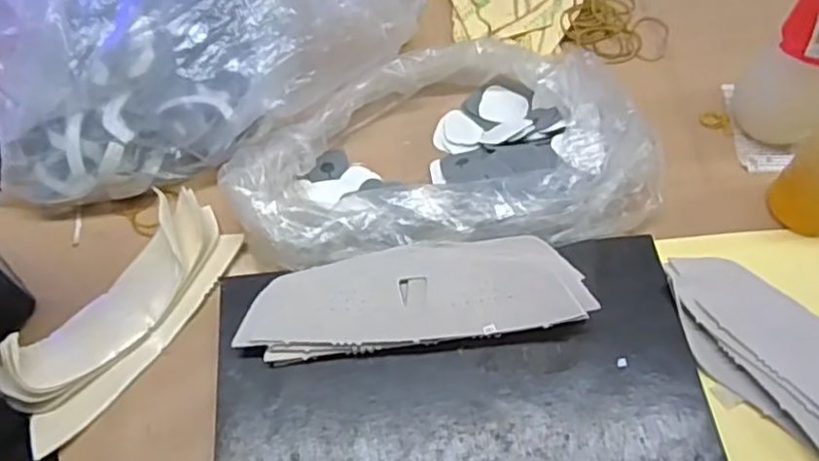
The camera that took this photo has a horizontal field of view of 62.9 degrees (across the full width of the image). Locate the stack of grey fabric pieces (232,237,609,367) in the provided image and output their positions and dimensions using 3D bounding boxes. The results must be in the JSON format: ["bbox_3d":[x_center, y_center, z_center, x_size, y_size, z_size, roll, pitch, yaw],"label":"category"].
[{"bbox_3d":[0.002,0.042,0.434,0.213,0.033,0.066,-6,59,-1],"label":"stack of grey fabric pieces"}]

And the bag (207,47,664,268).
[{"bbox_3d":[0.027,-0.063,0.509,0.301,0.052,0.174,-4,59,0],"label":"bag"}]

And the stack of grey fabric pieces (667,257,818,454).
[{"bbox_3d":[0.254,0.098,0.415,0.083,0.022,0.217,-40,65,-19],"label":"stack of grey fabric pieces"}]

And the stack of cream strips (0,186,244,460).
[{"bbox_3d":[-0.198,0.056,0.462,0.064,0.040,0.192,29,65,18],"label":"stack of cream strips"}]

